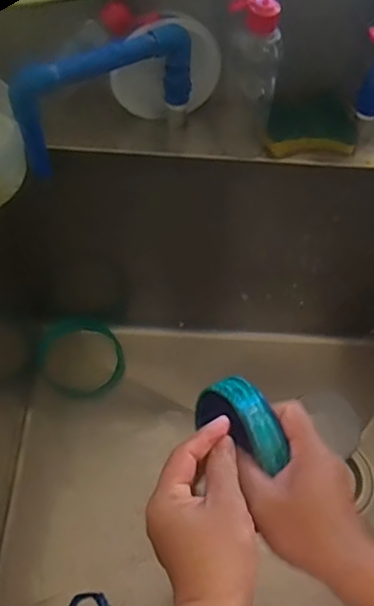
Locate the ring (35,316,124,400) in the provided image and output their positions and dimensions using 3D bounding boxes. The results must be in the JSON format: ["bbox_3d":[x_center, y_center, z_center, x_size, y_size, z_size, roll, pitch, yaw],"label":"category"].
[{"bbox_3d":[-0.169,0.082,0.901,0.122,0.023,0.139,-35,78,-8],"label":"ring"}]

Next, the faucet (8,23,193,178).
[{"bbox_3d":[-0.077,-0.197,0.547,0.181,0.110,0.023,-25,64,-17],"label":"faucet"}]

